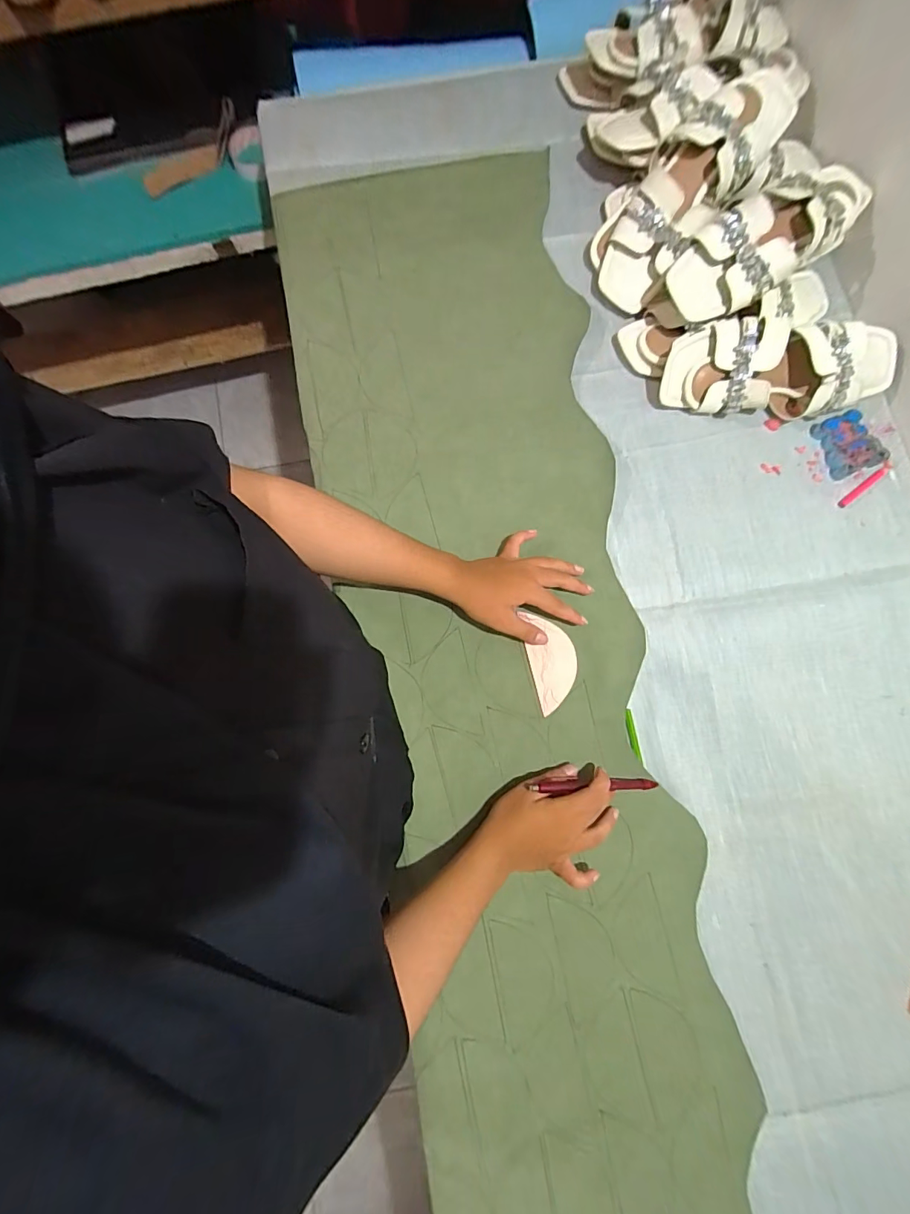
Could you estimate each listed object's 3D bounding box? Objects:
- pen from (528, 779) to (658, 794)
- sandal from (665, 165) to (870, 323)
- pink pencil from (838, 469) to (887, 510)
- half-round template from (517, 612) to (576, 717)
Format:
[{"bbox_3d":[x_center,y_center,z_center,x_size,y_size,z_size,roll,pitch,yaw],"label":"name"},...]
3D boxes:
[{"bbox_3d":[0.144,0.179,0.467,0.134,0.012,0.013,4,79,-15],"label":"pen"},{"bbox_3d":[0.347,-0.408,0.509,0.242,0.060,0.097,-34,82,-6],"label":"sandal"},{"bbox_3d":[0.468,-0.137,0.533,0.064,0.010,0.010,-39,82,-7],"label":"pink pencil"},{"bbox_3d":[0.107,0.056,0.509,0.052,0.004,0.107,-14,84,-7],"label":"half-round template"}]

